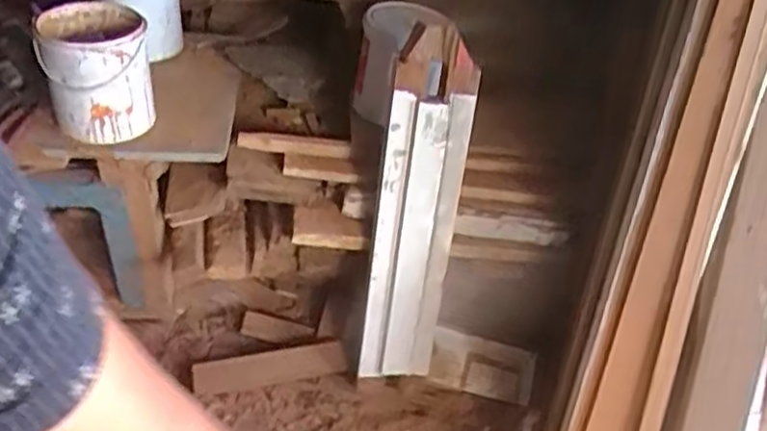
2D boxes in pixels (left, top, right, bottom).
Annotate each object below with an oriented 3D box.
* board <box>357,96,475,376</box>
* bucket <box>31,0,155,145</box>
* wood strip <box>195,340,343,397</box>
[{"bbox_3d":[0.053,0.063,1.467,0.154,0.652,0.047,9,30,3],"label":"board"},{"bbox_3d":[-0.520,-0.260,1.352,0.183,0.185,0.209,-6,44,-17],"label":"bucket"},{"bbox_3d":[-0.254,0.336,1.629,0.328,0.016,0.074,-10,65,0],"label":"wood strip"}]

